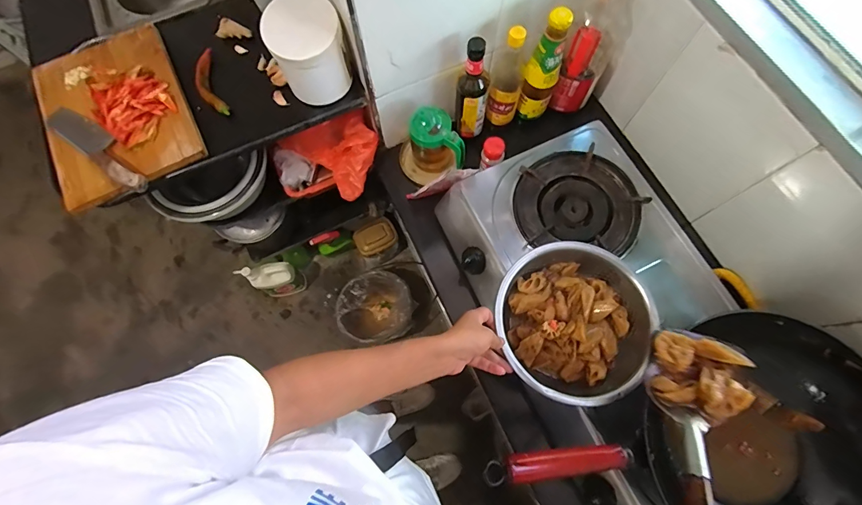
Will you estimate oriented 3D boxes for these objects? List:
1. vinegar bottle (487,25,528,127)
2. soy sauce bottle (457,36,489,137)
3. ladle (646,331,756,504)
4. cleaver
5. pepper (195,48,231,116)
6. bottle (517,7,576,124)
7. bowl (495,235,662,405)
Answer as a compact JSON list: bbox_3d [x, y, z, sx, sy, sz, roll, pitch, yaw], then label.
[{"bbox_3d":[0.150,-0.342,0.745,0.063,0.203,0.081,12,73,5],"label":"vinegar bottle"},{"bbox_3d":[0.080,-0.307,0.738,0.057,0.220,0.053,3,72,2],"label":"soy sauce bottle"},{"bbox_3d":[0.263,0.213,0.373,0.093,0.052,0.294,22,52,8],"label":"ladle"},{"bbox_3d":[-0.567,-0.180,0.656,0.249,0.030,0.052,36,77,12],"label":"cleaver"},{"bbox_3d":[-0.415,-0.314,0.714,0.040,0.032,0.155,-20,73,-5],"label":"pepper"},{"bbox_3d":[0.213,-0.344,0.738,0.062,0.250,0.050,17,73,7],"label":"bottle"},{"bbox_3d":[0.214,0.107,0.587,0.222,0.075,0.229,0,72,1],"label":"bowl"}]

